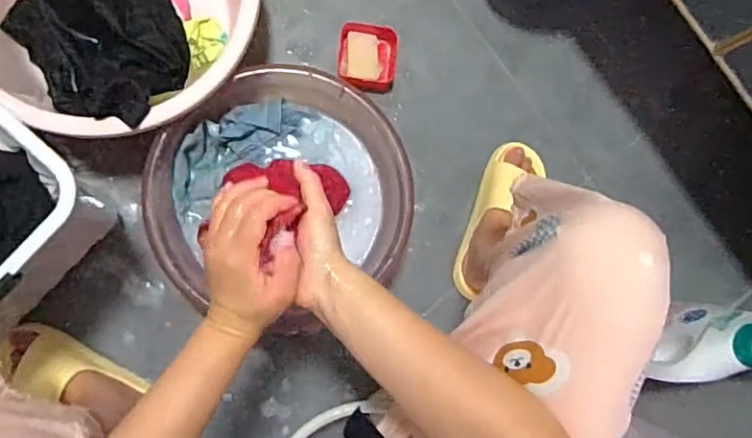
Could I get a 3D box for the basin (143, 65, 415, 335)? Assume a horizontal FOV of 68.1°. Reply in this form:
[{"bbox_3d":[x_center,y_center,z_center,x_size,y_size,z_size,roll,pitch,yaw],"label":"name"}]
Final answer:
[{"bbox_3d":[-0.116,-0.028,0.787,0.347,0.114,0.325,1,86,-9],"label":"basin"}]

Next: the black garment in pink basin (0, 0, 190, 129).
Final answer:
[{"bbox_3d":[-0.361,-0.240,0.734,0.260,0.125,0.201,45,81,-3],"label":"black garment in pink basin"}]

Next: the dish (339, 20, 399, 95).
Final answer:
[{"bbox_3d":[-0.013,-0.249,0.861,0.094,0.043,0.103,5,85,-8],"label":"dish"}]

